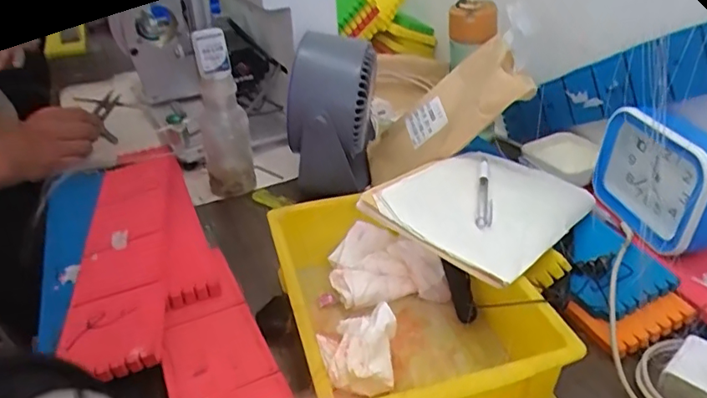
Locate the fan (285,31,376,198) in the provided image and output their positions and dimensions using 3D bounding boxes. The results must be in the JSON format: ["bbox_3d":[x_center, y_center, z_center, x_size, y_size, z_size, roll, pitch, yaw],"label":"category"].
[{"bbox_3d":[-0.022,-0.091,0.658,0.110,0.191,0.093,-4,33,-1],"label":"fan"}]

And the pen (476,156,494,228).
[{"bbox_3d":[0.125,-0.012,0.524,0.014,0.008,0.129,5,33,12],"label":"pen"}]

